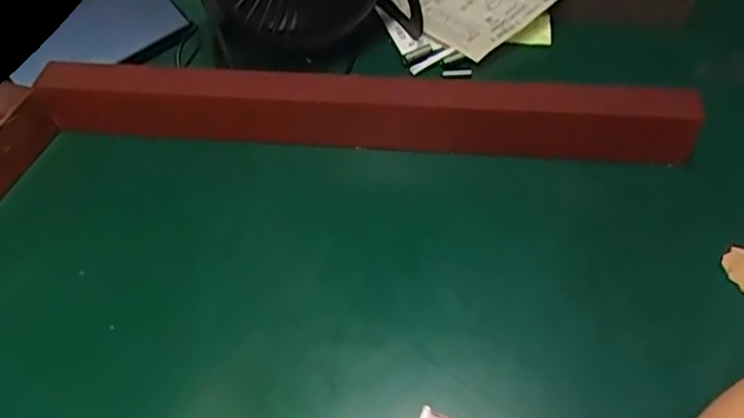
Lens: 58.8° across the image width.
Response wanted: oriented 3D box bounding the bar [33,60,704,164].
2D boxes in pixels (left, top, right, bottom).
[{"bbox_3d":[-0.008,-0.062,0.410,0.394,0.051,0.022,5,49,7],"label":"bar"}]

